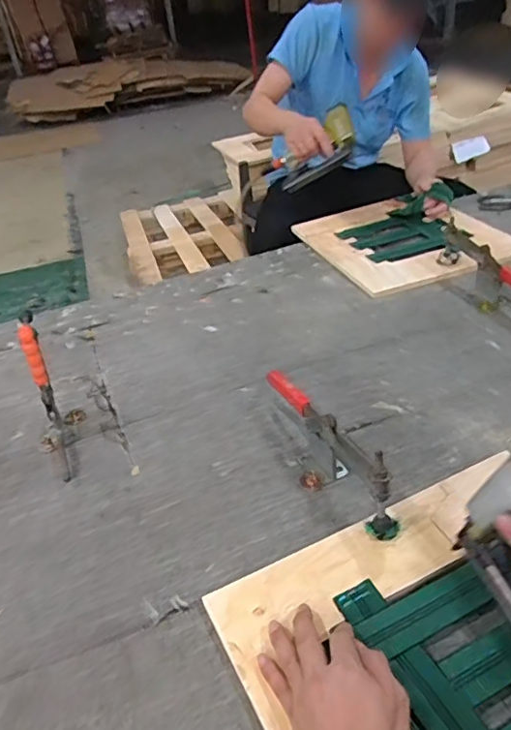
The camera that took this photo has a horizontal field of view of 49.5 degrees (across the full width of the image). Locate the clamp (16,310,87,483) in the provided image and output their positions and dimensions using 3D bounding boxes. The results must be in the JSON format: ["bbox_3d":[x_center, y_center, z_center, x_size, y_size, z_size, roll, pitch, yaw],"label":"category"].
[{"bbox_3d":[-0.313,0.042,0.824,0.076,0.206,0.170,-18,37,-14],"label":"clamp"}]

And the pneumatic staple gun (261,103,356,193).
[{"bbox_3d":[0.135,-0.493,1.319,0.261,0.107,0.065,-28,16,43],"label":"pneumatic staple gun"}]

